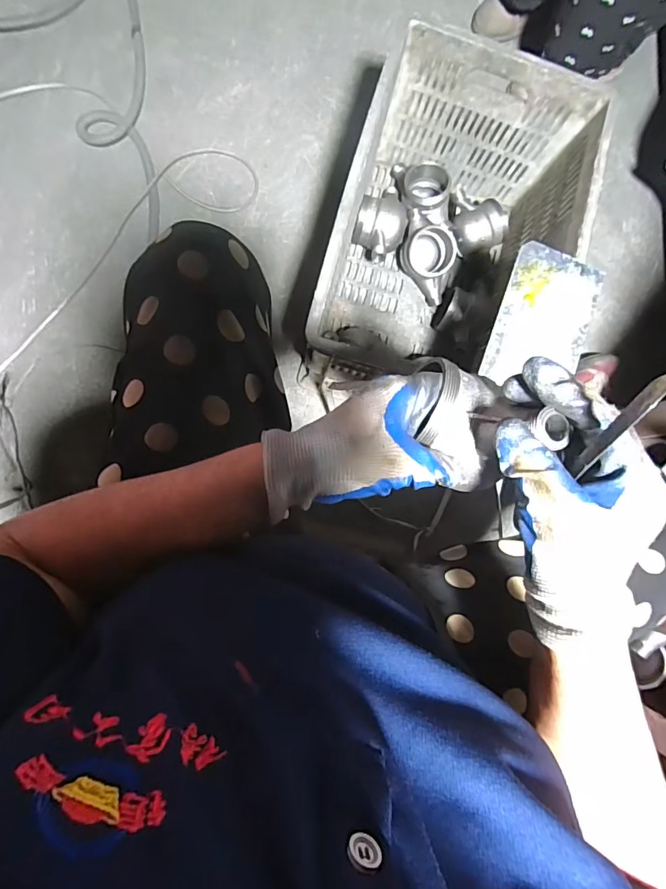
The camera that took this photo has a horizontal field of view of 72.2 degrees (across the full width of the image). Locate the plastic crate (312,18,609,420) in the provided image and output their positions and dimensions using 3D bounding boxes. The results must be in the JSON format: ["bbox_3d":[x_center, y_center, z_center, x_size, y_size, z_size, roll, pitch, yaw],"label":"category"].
[{"bbox_3d":[0.165,-0.294,0.718,0.310,0.268,0.462,17,84,-5],"label":"plastic crate"}]

